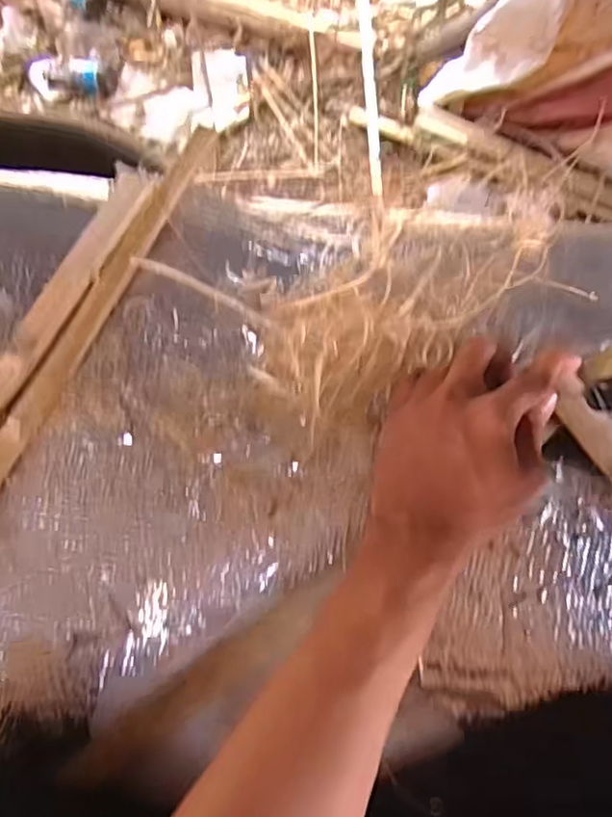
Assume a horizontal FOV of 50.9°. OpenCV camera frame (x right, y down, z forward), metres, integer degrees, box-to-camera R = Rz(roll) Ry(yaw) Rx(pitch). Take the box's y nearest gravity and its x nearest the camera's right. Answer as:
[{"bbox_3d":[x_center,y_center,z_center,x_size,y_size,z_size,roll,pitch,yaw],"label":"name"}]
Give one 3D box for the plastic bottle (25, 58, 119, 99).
[{"bbox_3d":[-0.447,-0.619,1.201,0.188,0.053,0.080,13,79,18],"label":"plastic bottle"}]

